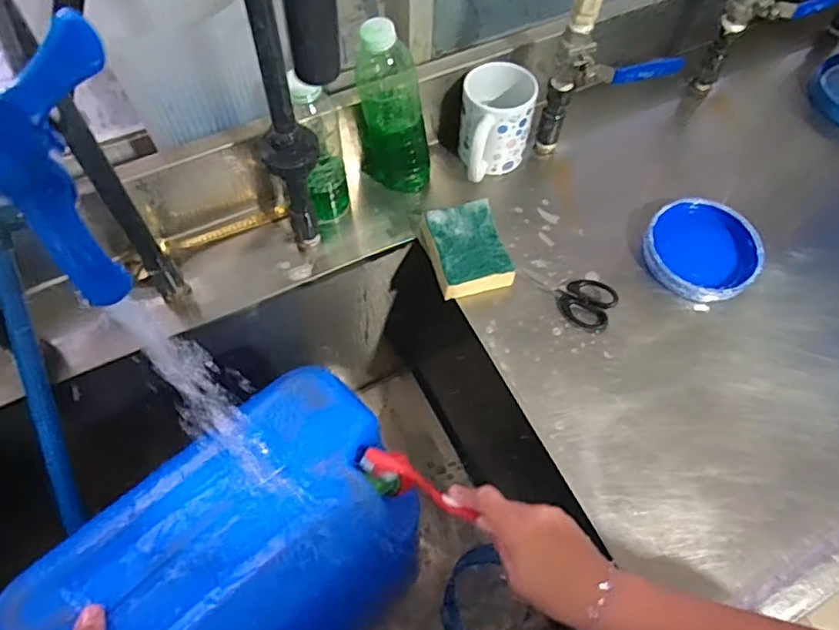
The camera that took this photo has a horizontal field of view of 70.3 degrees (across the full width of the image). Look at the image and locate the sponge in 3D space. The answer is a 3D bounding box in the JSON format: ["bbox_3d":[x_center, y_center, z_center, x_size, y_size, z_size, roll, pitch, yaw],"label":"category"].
[{"bbox_3d":[0.051,-0.068,0.643,0.076,0.033,0.101,-13,62,-9],"label":"sponge"}]

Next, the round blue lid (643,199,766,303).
[{"bbox_3d":[0.306,-0.072,0.643,0.115,0.021,0.114,1,71,-3],"label":"round blue lid"}]

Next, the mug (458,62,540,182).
[{"bbox_3d":[0.084,-0.205,0.680,0.081,0.109,0.105,8,61,3],"label":"mug"}]

